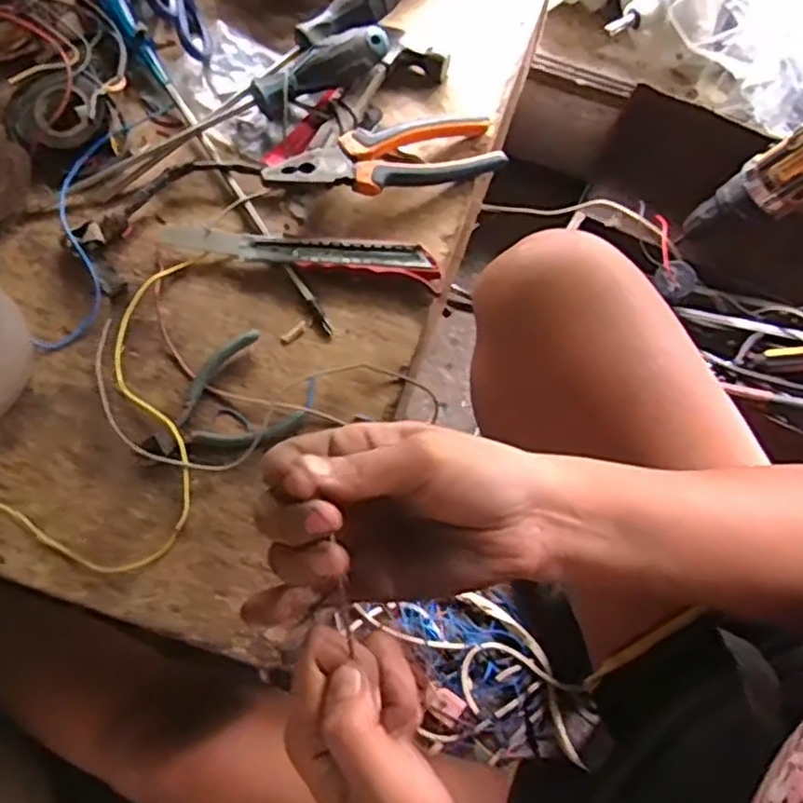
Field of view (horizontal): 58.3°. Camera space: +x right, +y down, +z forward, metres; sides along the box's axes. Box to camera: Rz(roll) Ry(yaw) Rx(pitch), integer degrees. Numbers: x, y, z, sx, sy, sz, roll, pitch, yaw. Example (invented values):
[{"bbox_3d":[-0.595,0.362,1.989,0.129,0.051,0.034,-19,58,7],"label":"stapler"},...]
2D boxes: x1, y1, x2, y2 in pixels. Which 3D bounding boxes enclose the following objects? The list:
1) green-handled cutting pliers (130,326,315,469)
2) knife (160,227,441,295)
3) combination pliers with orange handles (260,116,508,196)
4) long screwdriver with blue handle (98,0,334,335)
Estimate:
[{"bbox_3d":[-0.128,0.008,0.493,0.108,0.013,0.075,-31,74,-13],"label":"green-handled cutting pliers"},{"bbox_3d":[-0.075,-0.113,0.540,0.209,0.017,0.033,11,69,1],"label":"knife"},{"bbox_3d":[-0.011,-0.186,0.549,0.185,0.019,0.057,-18,77,-19],"label":"combination pliers with orange handles"},{"bbox_3d":[-0.150,-0.203,0.562,0.022,0.027,0.365,-31,74,-13],"label":"long screwdriver with blue handle"}]

